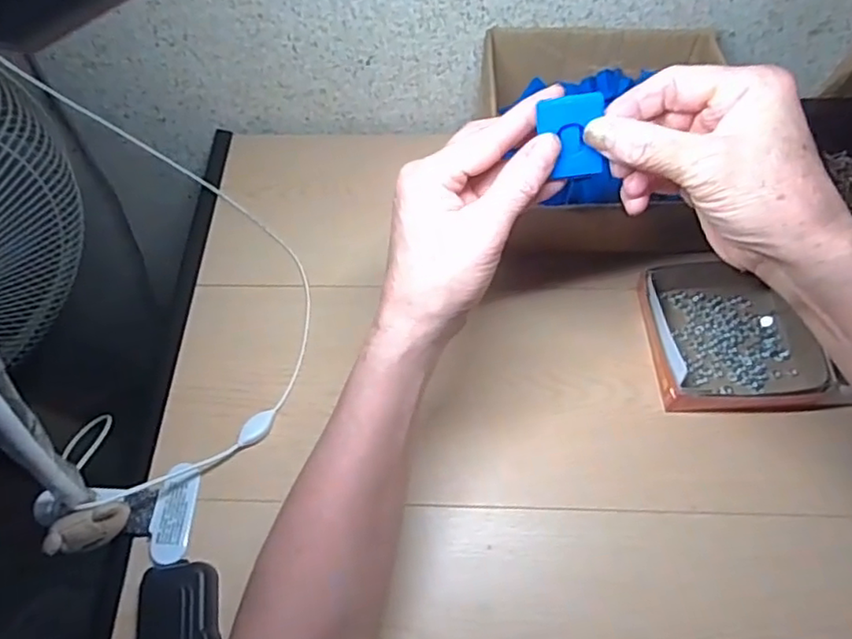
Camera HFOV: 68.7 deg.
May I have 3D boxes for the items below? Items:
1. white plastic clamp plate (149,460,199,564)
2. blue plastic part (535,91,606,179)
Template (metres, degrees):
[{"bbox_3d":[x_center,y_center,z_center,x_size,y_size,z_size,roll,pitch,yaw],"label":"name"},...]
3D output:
[{"bbox_3d":[-0.187,0.144,0.466,0.027,0.009,0.071,-2,63,3],"label":"white plastic clamp plate"},{"bbox_3d":[0.079,-0.098,0.336,0.031,0.043,0.004,-5,25,11],"label":"blue plastic part"}]

